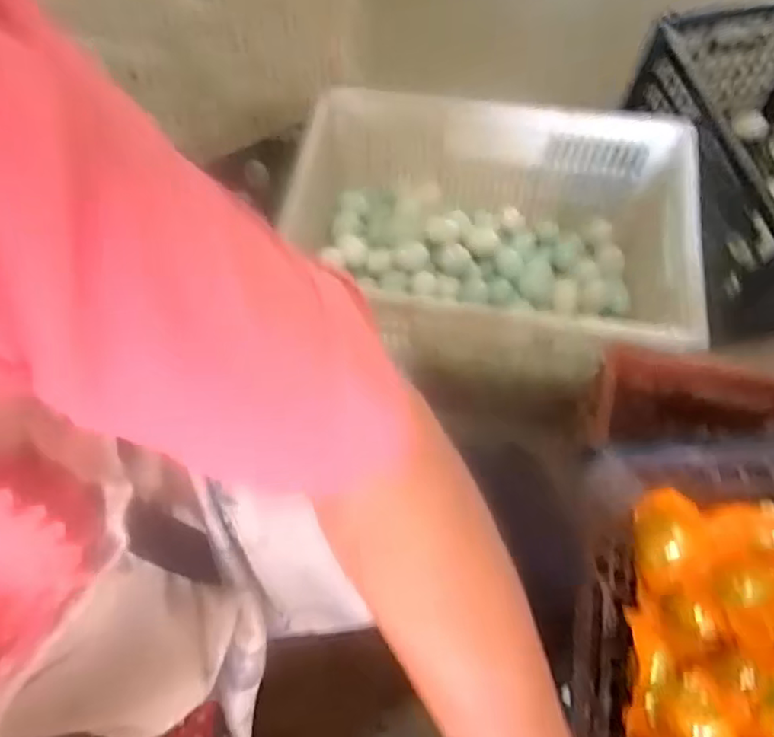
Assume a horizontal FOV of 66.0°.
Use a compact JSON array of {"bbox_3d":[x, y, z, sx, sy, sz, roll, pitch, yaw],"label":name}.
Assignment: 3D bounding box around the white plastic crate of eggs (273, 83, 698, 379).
[{"bbox_3d":[0.124,-0.150,0.770,0.477,0.197,0.321,7,64,5],"label":"white plastic crate of eggs"}]

